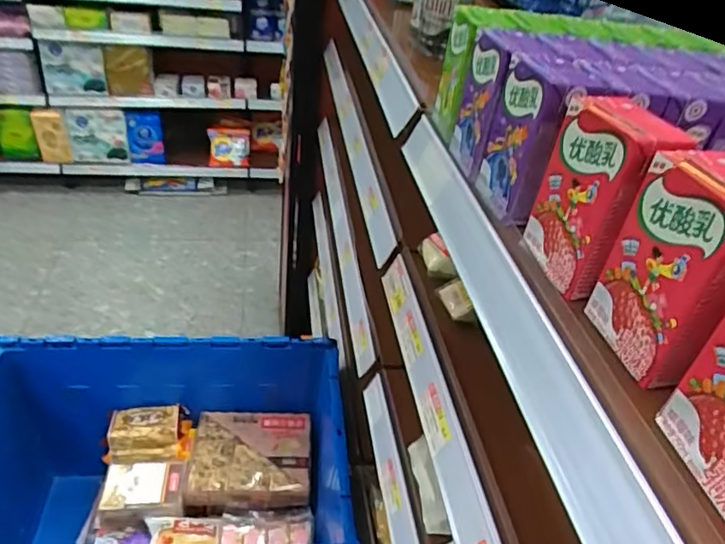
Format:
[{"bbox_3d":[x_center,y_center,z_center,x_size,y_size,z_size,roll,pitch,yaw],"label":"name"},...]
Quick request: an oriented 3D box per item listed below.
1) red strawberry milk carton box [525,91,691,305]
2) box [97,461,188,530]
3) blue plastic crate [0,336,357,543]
[{"bbox_3d":[0.144,-0.045,0.348,0.037,0.105,0.070,-6,39,-17],"label":"red strawberry milk carton box"},{"bbox_3d":[-0.375,0.382,0.989,0.137,0.066,0.092,2,37,-6],"label":"box"},{"bbox_3d":[-0.328,0.356,0.925,0.577,0.275,0.418,0,37,-9],"label":"blue plastic crate"}]

